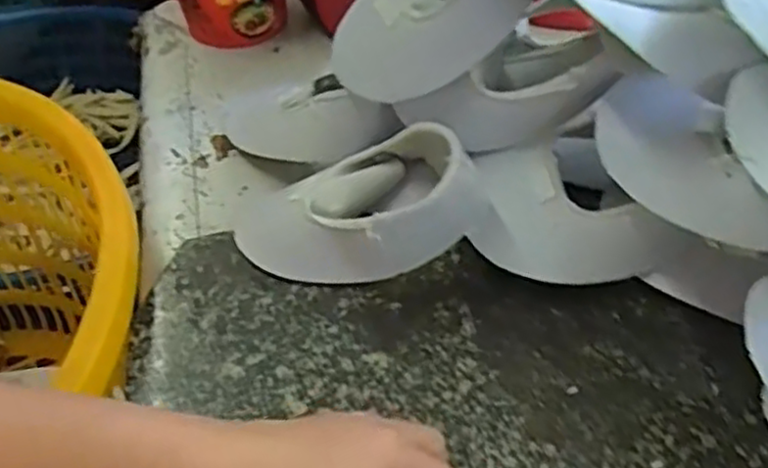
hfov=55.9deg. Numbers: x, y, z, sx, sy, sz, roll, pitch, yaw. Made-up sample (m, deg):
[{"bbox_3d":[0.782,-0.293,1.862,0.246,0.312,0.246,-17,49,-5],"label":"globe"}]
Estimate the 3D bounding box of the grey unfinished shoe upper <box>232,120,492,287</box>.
[{"bbox_3d":[-0.020,-0.028,0.459,0.160,0.082,0.098,-1,45,2],"label":"grey unfinished shoe upper"}]

